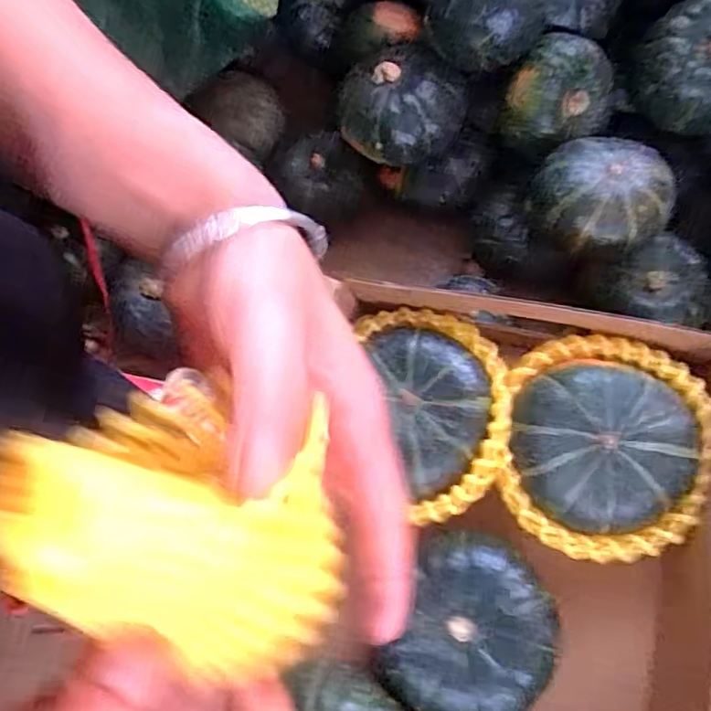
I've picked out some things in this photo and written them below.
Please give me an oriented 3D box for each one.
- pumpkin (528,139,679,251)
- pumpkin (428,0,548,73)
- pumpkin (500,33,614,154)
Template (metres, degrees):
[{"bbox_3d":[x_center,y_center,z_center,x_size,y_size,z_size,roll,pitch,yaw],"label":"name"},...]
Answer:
[{"bbox_3d":[0.159,-0.101,0.392,0.081,0.052,0.077,-4,72,1],"label":"pumpkin"},{"bbox_3d":[0.087,-0.227,0.391,0.070,0.052,0.064,-1,72,2],"label":"pumpkin"},{"bbox_3d":[0.141,-0.175,0.412,0.064,0.059,0.070,-1,72,2],"label":"pumpkin"}]

